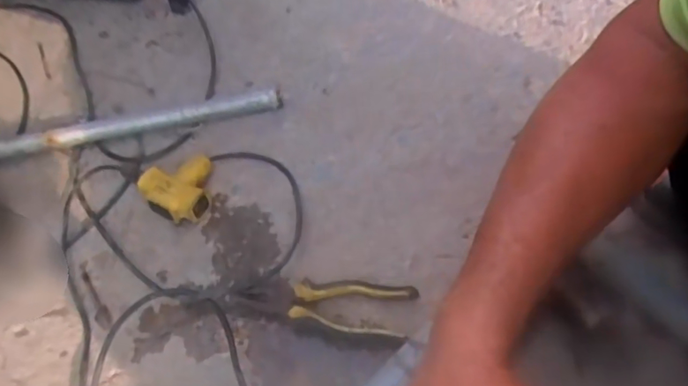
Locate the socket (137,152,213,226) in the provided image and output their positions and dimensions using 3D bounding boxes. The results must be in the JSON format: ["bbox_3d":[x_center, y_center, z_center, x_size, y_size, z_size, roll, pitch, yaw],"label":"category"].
[{"bbox_3d":[-0.201,-0.007,0.657,0.091,0.041,0.087,-29,61,-13],"label":"socket"}]

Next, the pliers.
[{"bbox_3d":[-0.020,0.118,0.573,0.188,0.020,0.060,5,59,7],"label":"pliers"}]

